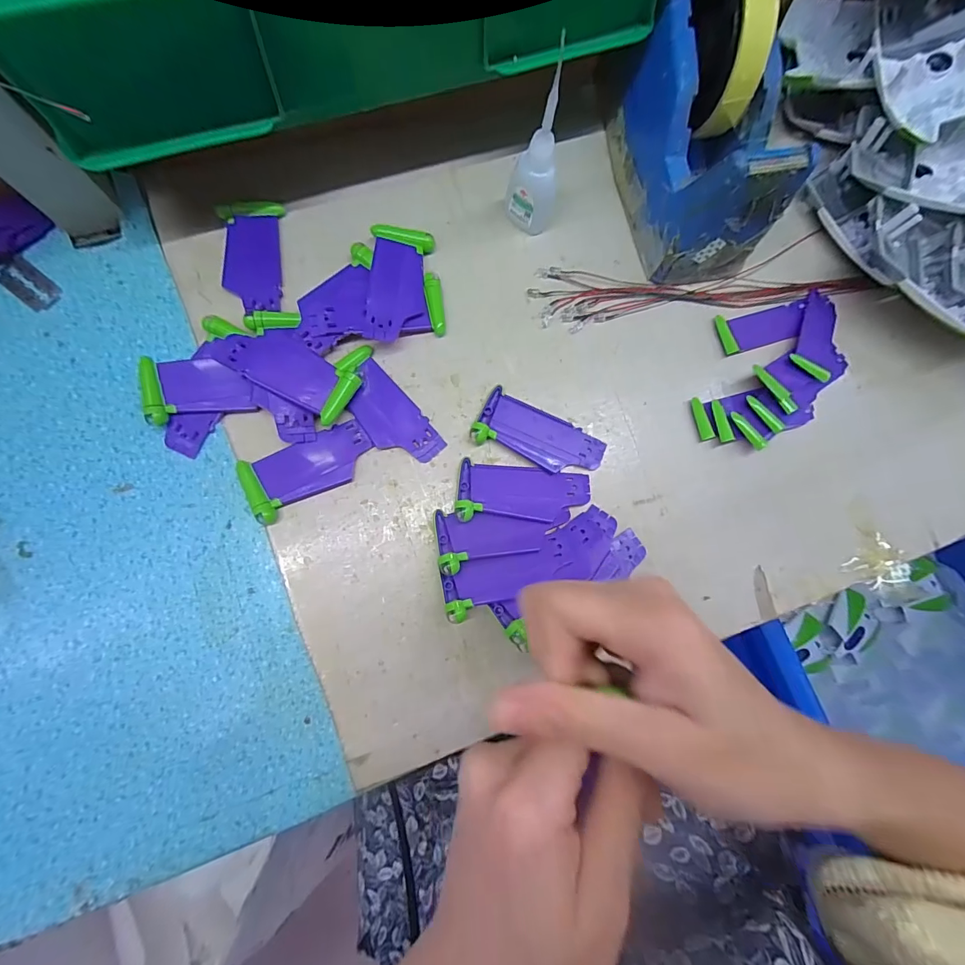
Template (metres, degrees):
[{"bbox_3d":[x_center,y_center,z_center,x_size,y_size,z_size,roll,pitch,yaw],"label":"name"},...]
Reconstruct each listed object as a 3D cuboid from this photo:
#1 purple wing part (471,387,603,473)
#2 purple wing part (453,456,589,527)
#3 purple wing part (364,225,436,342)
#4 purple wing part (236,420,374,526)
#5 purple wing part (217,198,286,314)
[{"bbox_3d":[0.040,-0.030,0.300,0.088,0.009,0.040,26,81,0],"label":"purple wing part"},{"bbox_3d":[0.028,0.008,0.290,0.088,0.011,0.040,7,81,-3],"label":"purple wing part"},{"bbox_3d":[-0.058,-0.137,0.303,0.041,0.017,0.084,2,82,-4],"label":"purple wing part"},{"bbox_3d":[-0.113,-0.009,0.284,0.082,0.008,0.039,-26,85,-7],"label":"purple wing part"},{"bbox_3d":[-0.161,-0.157,0.302,0.040,0.007,0.082,-1,82,-4],"label":"purple wing part"}]

